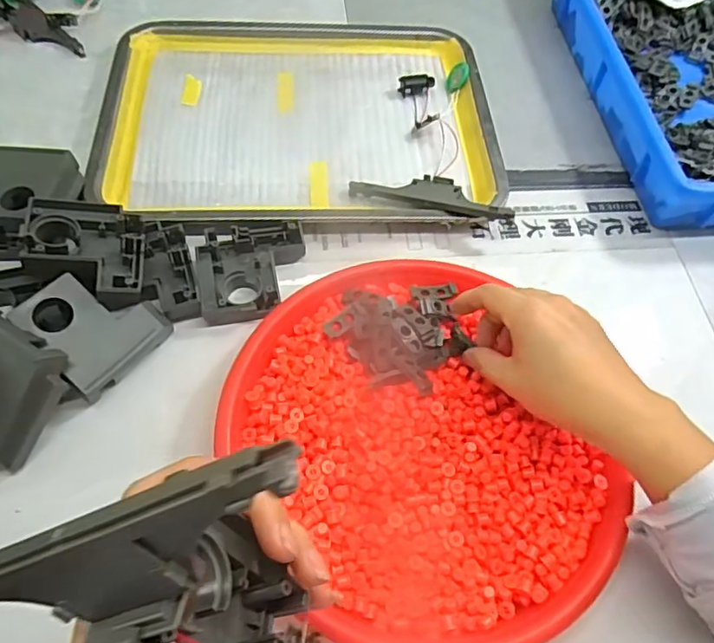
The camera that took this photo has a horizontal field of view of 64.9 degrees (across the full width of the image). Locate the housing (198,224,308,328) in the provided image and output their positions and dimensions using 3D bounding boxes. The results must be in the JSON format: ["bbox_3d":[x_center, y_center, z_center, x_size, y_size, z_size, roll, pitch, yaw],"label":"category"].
[{"bbox_3d":[-0.079,-0.037,0.429,0.081,0.018,0.078,-8,61,-8],"label":"housing"}]

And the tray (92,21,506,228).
[{"bbox_3d":[-0.053,-0.198,0.526,0.344,0.024,0.282,-4,60,-5],"label":"tray"}]

